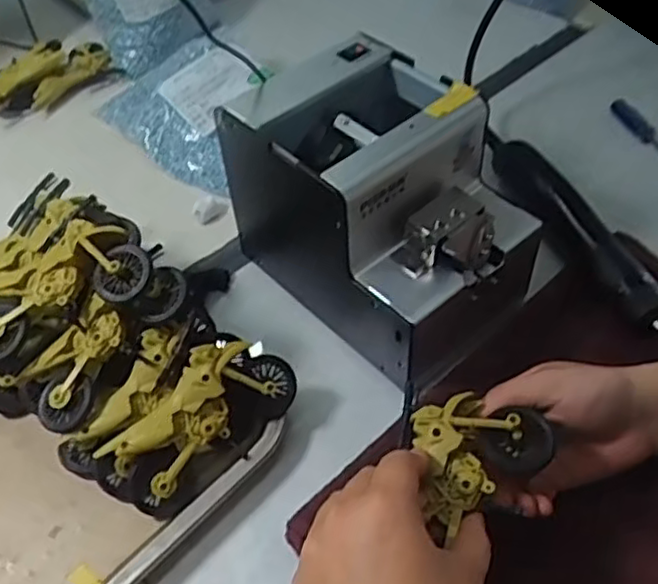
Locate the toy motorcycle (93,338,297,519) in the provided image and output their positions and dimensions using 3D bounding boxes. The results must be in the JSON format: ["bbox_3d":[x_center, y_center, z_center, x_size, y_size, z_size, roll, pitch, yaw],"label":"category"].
[{"bbox_3d":[-0.078,0.077,0.419,0.118,0.063,0.028,-44,18,-14],"label":"toy motorcycle"}]

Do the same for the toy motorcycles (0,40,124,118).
[{"bbox_3d":[-0.289,-0.215,0.693,0.151,0.044,0.061,-32,56,-24],"label":"toy motorcycles"}]

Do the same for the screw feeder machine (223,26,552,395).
[{"bbox_3d":[0.036,-0.051,0.466,0.131,0.156,0.176,-30,55,-22],"label":"screw feeder machine"}]

